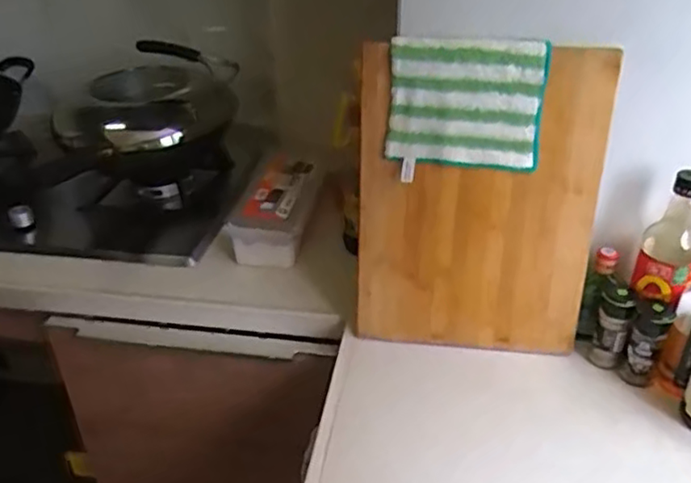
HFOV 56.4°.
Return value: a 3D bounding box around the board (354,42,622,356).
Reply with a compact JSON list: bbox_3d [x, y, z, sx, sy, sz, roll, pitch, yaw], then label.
[{"bbox_3d":[0.149,-0.034,0.737,0.265,0.361,0.017,3,23,3],"label":"board"}]

